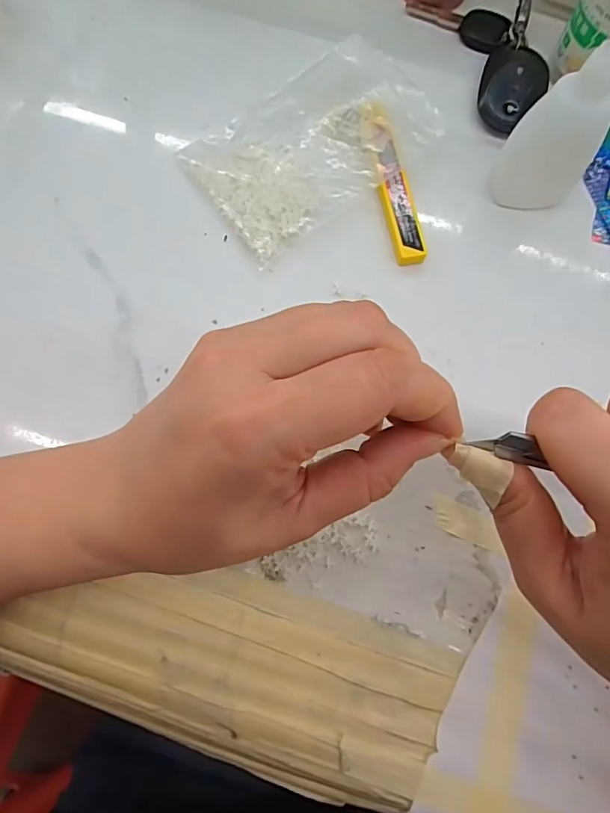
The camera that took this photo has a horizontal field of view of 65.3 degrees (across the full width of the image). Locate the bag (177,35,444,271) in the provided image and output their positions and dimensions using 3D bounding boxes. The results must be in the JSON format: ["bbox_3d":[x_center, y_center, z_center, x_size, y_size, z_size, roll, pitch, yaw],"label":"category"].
[{"bbox_3d":[0.003,-0.147,0.264,0.124,0.023,0.084,-34,79,-9],"label":"bag"}]

